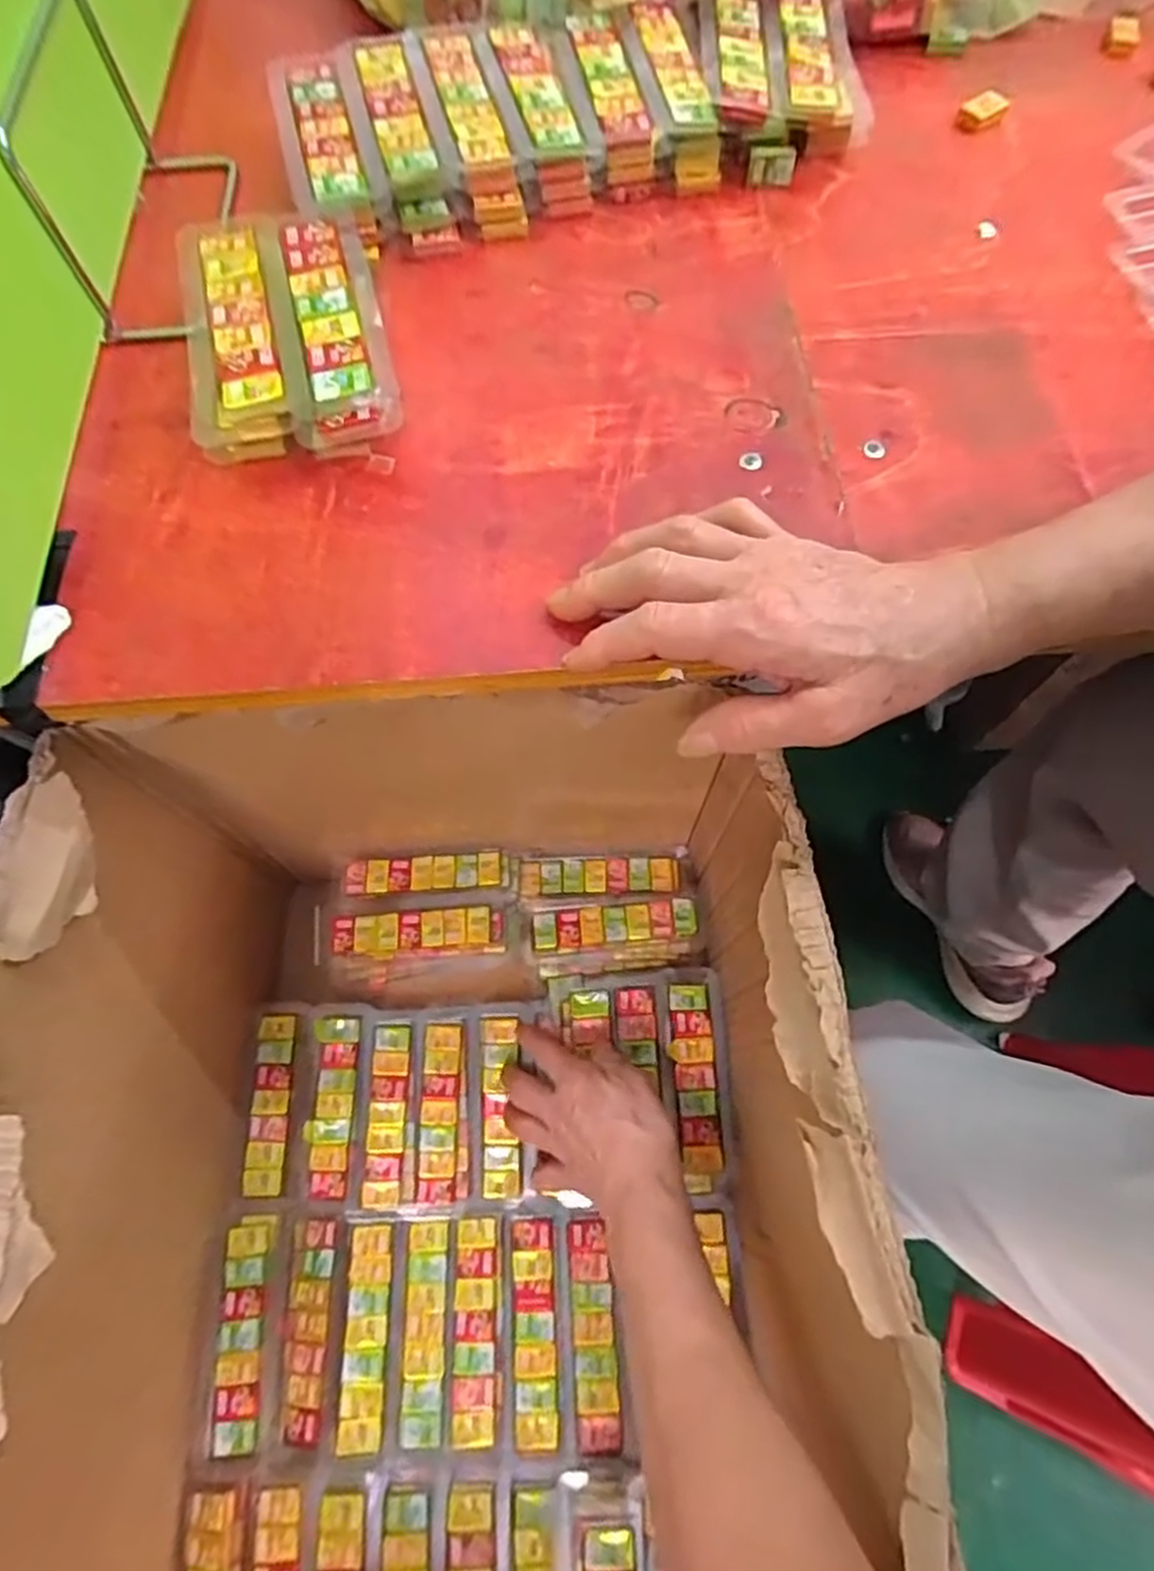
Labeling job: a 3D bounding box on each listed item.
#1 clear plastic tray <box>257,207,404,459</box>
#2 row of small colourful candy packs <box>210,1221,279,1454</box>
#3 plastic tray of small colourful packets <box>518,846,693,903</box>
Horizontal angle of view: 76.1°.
[{"bbox_3d":[-0.115,-0.211,0.350,0.049,0.039,0.141,-15,68,-5],"label":"clear plastic tray"},{"bbox_3d":[-0.213,0.348,0.473,0.033,0.013,0.126,-4,68,0],"label":"row of small colourful candy packs"},{"bbox_3d":[0.019,0.070,0.577,0.127,0.011,0.039,-2,68,1],"label":"plastic tray of small colourful packets"}]

